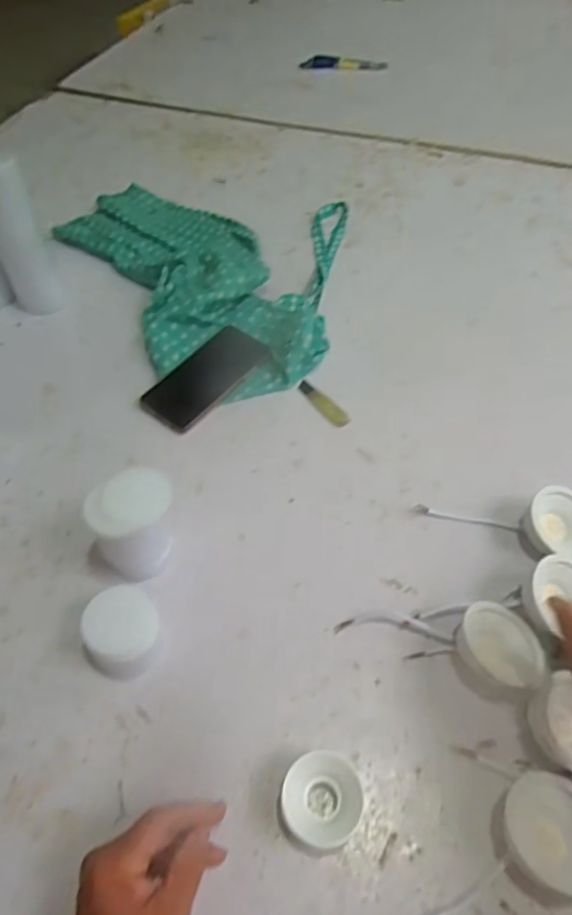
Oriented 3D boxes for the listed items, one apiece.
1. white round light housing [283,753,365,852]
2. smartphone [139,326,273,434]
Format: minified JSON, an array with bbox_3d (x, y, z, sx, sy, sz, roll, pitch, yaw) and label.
[{"bbox_3d":[0.027,0.246,0.413,0.057,0.025,0.056,0,53,0],"label":"white round light housing"},{"bbox_3d":[-0.095,-0.097,0.693,0.079,0.010,0.165,34,59,22],"label":"smartphone"}]

